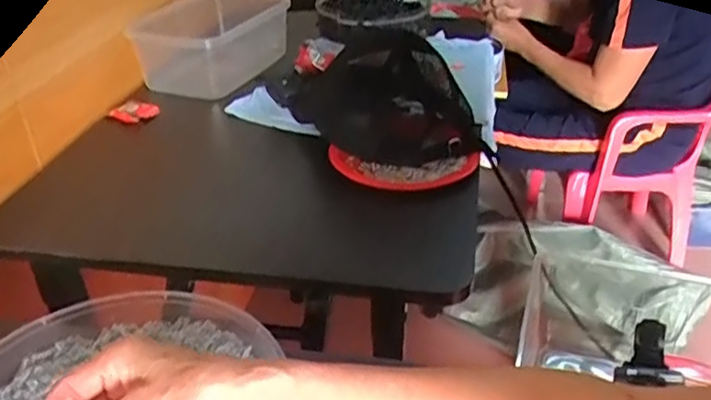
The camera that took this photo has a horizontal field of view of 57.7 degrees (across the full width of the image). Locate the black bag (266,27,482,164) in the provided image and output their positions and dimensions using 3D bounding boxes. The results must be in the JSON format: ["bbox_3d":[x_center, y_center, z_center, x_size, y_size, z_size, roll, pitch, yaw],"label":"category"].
[{"bbox_3d":[0.018,-0.132,0.767,0.149,0.127,0.231,-18,36,-24],"label":"black bag"}]

